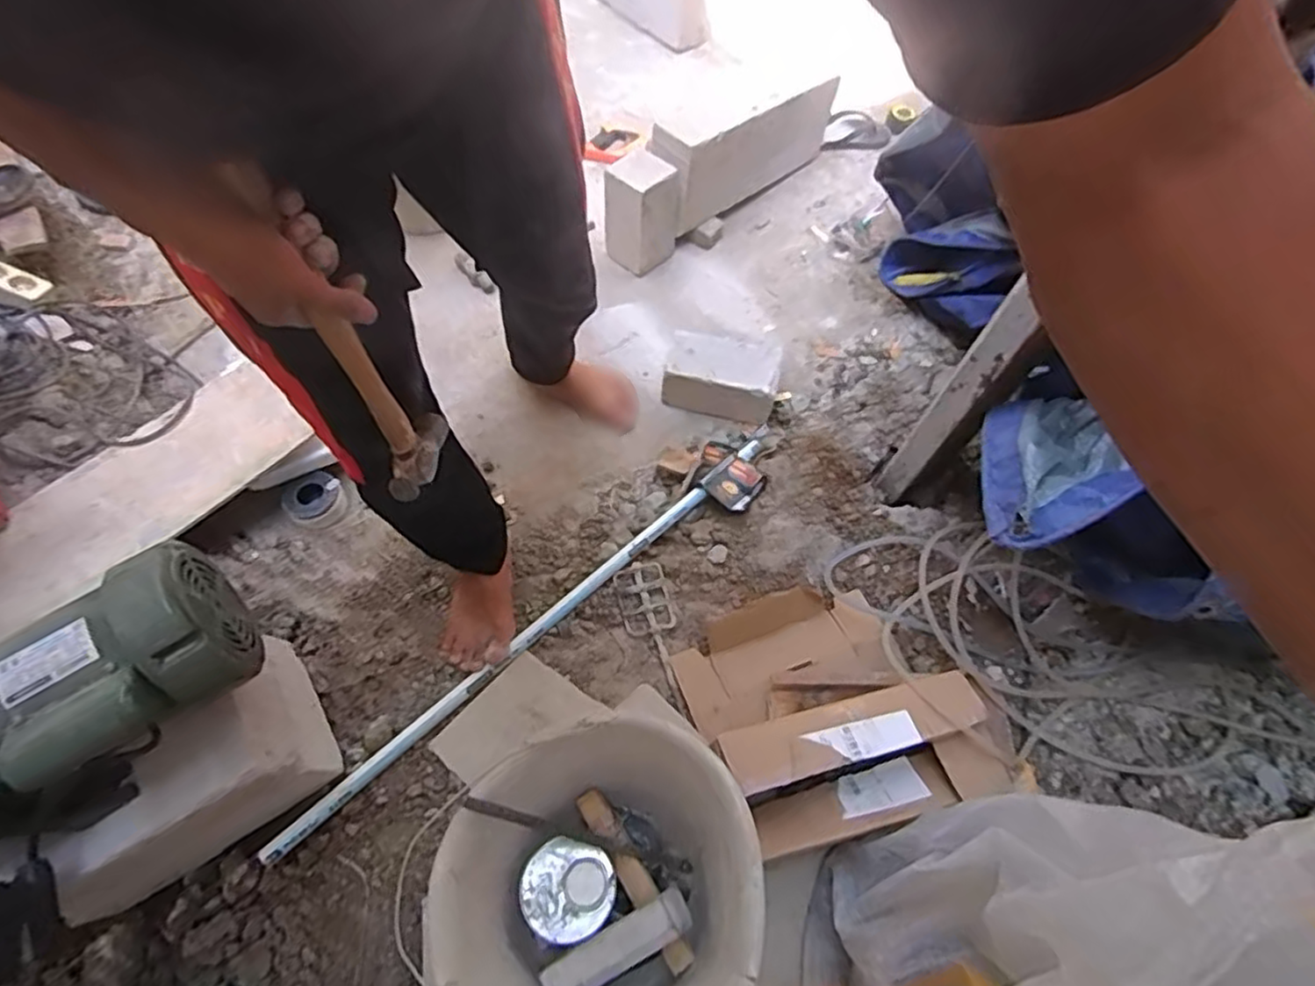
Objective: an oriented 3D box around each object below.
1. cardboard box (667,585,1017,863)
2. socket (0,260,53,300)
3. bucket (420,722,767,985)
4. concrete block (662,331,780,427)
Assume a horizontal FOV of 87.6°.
[{"bbox_3d":[0.207,0.261,0.883,0.308,0.162,0.326,-15,62,-11],"label":"cardboard box"},{"bbox_3d":[-1.119,-0.373,1.186,0.101,0.021,0.058,28,57,-22],"label":"socket"},{"bbox_3d":[-0.059,0.402,0.713,0.289,0.239,0.269,1,60,-2],"label":"bucket"},{"bbox_3d":[0.110,-0.203,1.197,0.193,0.095,0.106,13,60,4],"label":"concrete block"}]

